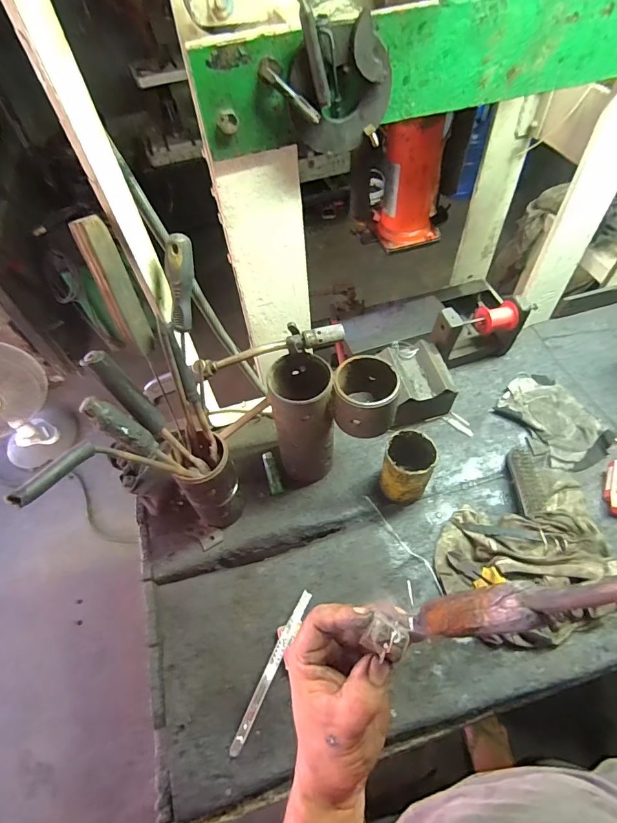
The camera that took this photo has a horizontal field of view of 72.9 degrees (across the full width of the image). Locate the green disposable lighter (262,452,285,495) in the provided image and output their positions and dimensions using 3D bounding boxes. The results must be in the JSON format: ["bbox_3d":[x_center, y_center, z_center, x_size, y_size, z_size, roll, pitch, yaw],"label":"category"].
[{"bbox_3d":[-0.064,0.105,0.735,0.023,0.017,0.087,-16,55,-7],"label":"green disposable lighter"}]

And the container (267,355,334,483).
[{"bbox_3d":[-0.004,0.018,0.640,0.089,0.215,0.093,-8,55,-1],"label":"container"}]

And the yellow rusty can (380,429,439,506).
[{"bbox_3d":[0.156,0.090,0.661,0.073,0.119,0.075,-2,55,3],"label":"yellow rusty can"}]

